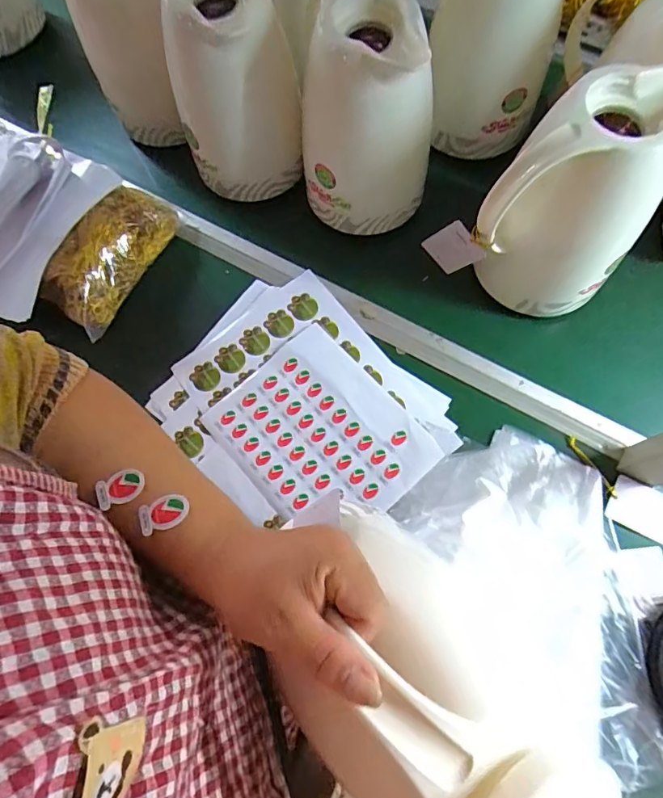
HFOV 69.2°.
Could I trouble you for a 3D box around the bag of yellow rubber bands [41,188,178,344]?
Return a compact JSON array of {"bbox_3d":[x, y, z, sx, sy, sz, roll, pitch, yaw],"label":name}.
[{"bbox_3d":[-0.272,-0.178,0.608,0.072,0.086,0.196,28,72,12],"label":"bag of yellow rubber bands"}]

